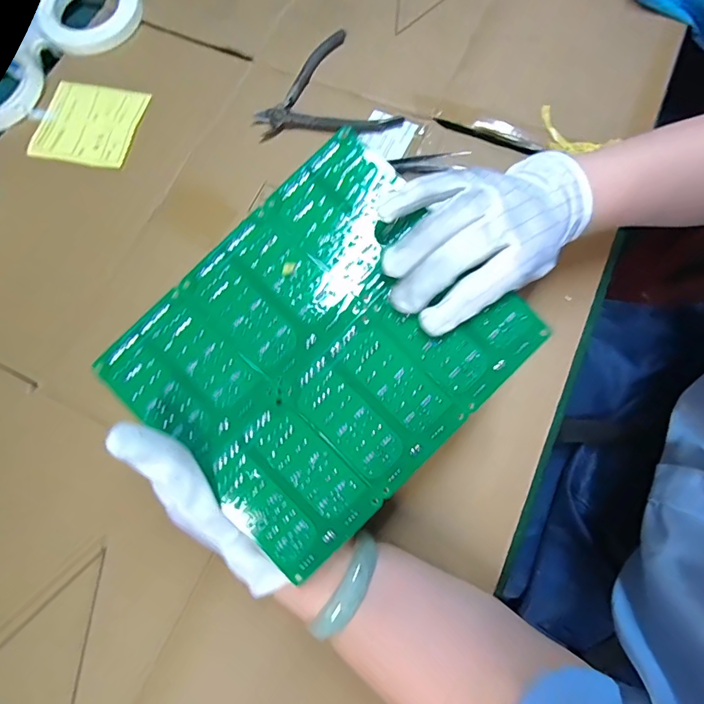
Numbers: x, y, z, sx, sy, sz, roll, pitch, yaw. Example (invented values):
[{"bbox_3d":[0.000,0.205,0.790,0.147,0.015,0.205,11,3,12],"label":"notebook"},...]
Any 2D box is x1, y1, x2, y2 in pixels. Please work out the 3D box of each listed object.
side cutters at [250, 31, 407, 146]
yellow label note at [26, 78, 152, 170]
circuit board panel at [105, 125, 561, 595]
[{"bbox_3d":[-0.038,-0.254,0.450,0.134,0.016,0.121,-28,76,-6],"label":"side cutters"},{"bbox_3d":[-0.279,-0.240,0.462,0.106,0.005,0.096,11,76,4],"label":"yellow label note"},{"bbox_3d":[-0.018,-0.002,0.259,0.200,0.004,0.174,-44,88,-2],"label":"circuit board panel"}]

